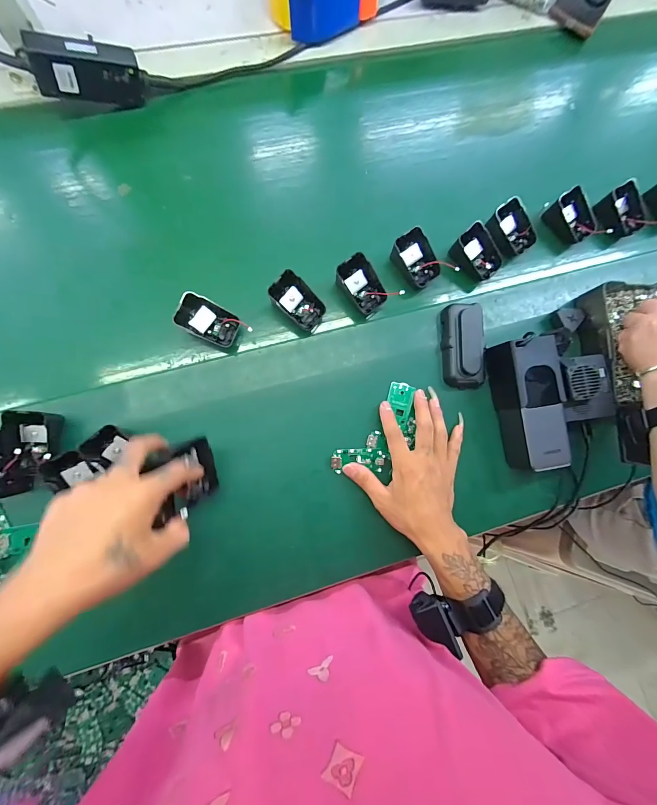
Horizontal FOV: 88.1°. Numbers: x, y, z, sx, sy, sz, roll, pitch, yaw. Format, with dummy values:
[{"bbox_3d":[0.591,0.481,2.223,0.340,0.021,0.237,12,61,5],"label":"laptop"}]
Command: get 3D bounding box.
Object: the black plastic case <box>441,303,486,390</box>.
[{"bbox_3d":[0.174,-0.073,0.431,0.051,0.024,0.105,-2,83,-5],"label":"black plastic case"}]

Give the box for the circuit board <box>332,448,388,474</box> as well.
[{"bbox_3d":[0.037,0.071,0.415,0.067,0.005,0.028,0,83,-7],"label":"circuit board"}]

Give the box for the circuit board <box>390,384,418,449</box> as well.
[{"bbox_3d":[0.090,0.003,0.426,0.030,0.008,0.055,11,82,-3],"label":"circuit board"}]

